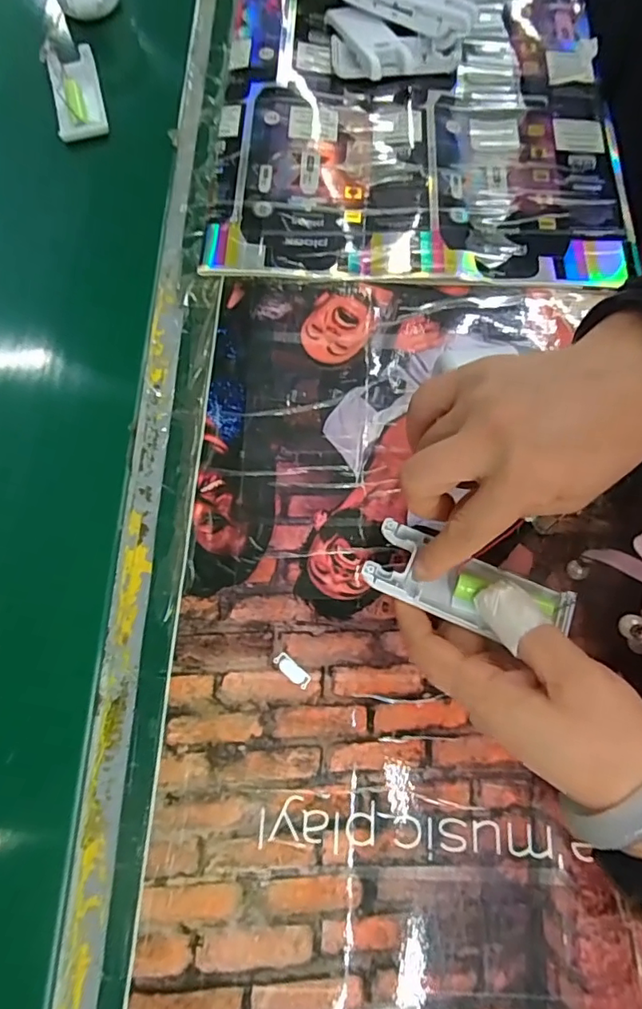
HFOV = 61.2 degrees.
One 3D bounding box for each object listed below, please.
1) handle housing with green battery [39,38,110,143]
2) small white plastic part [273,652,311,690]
[{"bbox_3d":[-0.212,-0.357,0.467,0.042,0.016,0.104,-17,71,-5],"label":"handle housing with green battery"},{"bbox_3d":[-0.016,0.093,0.303,0.023,0.004,0.009,40,76,13],"label":"small white plastic part"}]

